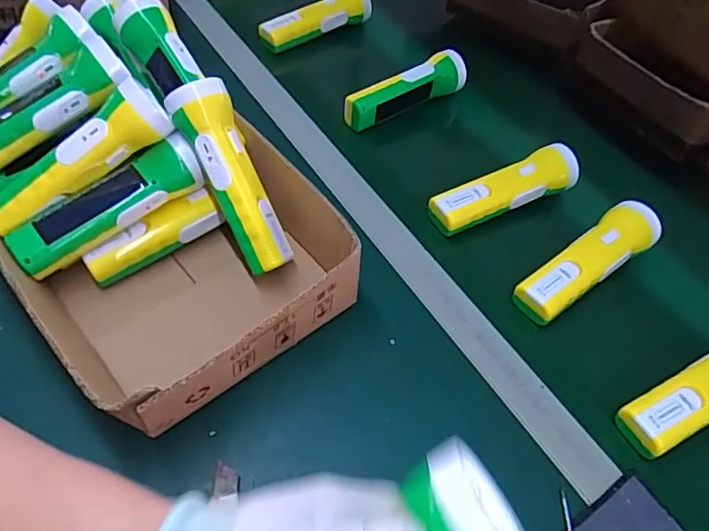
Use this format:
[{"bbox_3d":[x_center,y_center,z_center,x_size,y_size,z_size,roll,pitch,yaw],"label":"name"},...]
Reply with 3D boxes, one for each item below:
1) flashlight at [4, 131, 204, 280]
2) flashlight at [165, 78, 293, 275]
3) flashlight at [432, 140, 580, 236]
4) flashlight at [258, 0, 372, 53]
[{"bbox_3d":[-0.207,-0.054,0.457,0.161,0.052,0.043,-32,60,-24],"label":"flashlight"},{"bbox_3d":[-0.101,-0.074,0.461,0.047,0.043,0.163,-26,96,-21],"label":"flashlight"},{"bbox_3d":[0.161,-0.082,0.578,0.171,0.040,0.042,-21,56,-18],"label":"flashlight"},{"bbox_3d":[-0.052,-0.350,0.767,0.170,0.039,0.051,-33,62,-27],"label":"flashlight"}]

